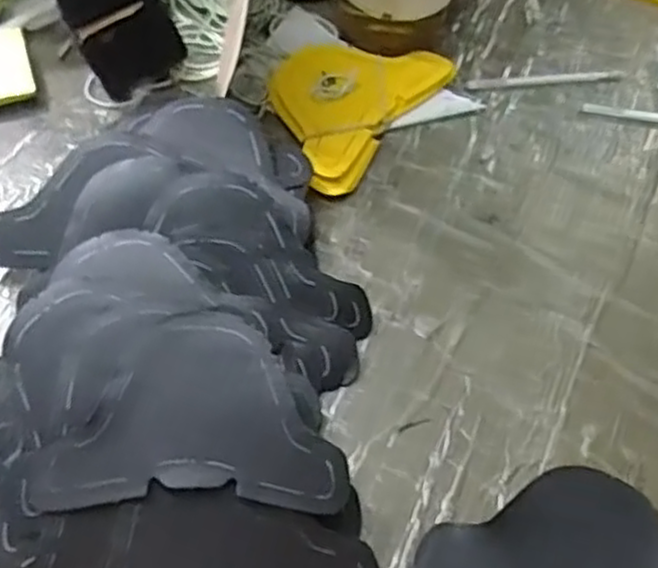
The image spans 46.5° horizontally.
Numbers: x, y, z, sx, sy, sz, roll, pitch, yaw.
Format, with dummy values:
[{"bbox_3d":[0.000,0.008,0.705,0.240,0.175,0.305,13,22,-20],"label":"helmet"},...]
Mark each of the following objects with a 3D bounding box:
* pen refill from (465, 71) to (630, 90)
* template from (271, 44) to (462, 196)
[{"bbox_3d":[0.151,-0.143,0.534,0.111,0.004,0.010,-4,58,-6],"label":"pen refill"},{"bbox_3d":[0.007,-0.121,0.503,0.094,0.013,0.138,33,62,17],"label":"template"}]

